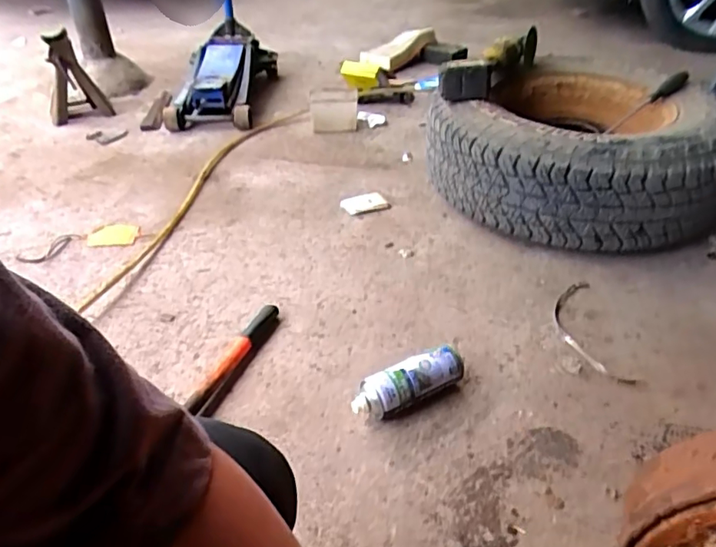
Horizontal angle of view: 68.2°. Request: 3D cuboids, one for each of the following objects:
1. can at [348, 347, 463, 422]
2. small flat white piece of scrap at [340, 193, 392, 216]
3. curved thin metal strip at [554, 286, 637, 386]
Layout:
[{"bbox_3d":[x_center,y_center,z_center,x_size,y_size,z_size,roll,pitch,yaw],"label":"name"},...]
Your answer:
[{"bbox_3d":[0.079,0.176,0.836,0.186,0.070,0.062,-19,41,-20],"label":"can"},{"bbox_3d":[0.016,-0.176,1.337,0.116,0.016,0.072,-14,40,-15],"label":"small flat white piece of scrap"},{"bbox_3d":[0.416,0.104,0.972,0.088,0.012,0.260,0,38,2],"label":"curved thin metal strip"}]

